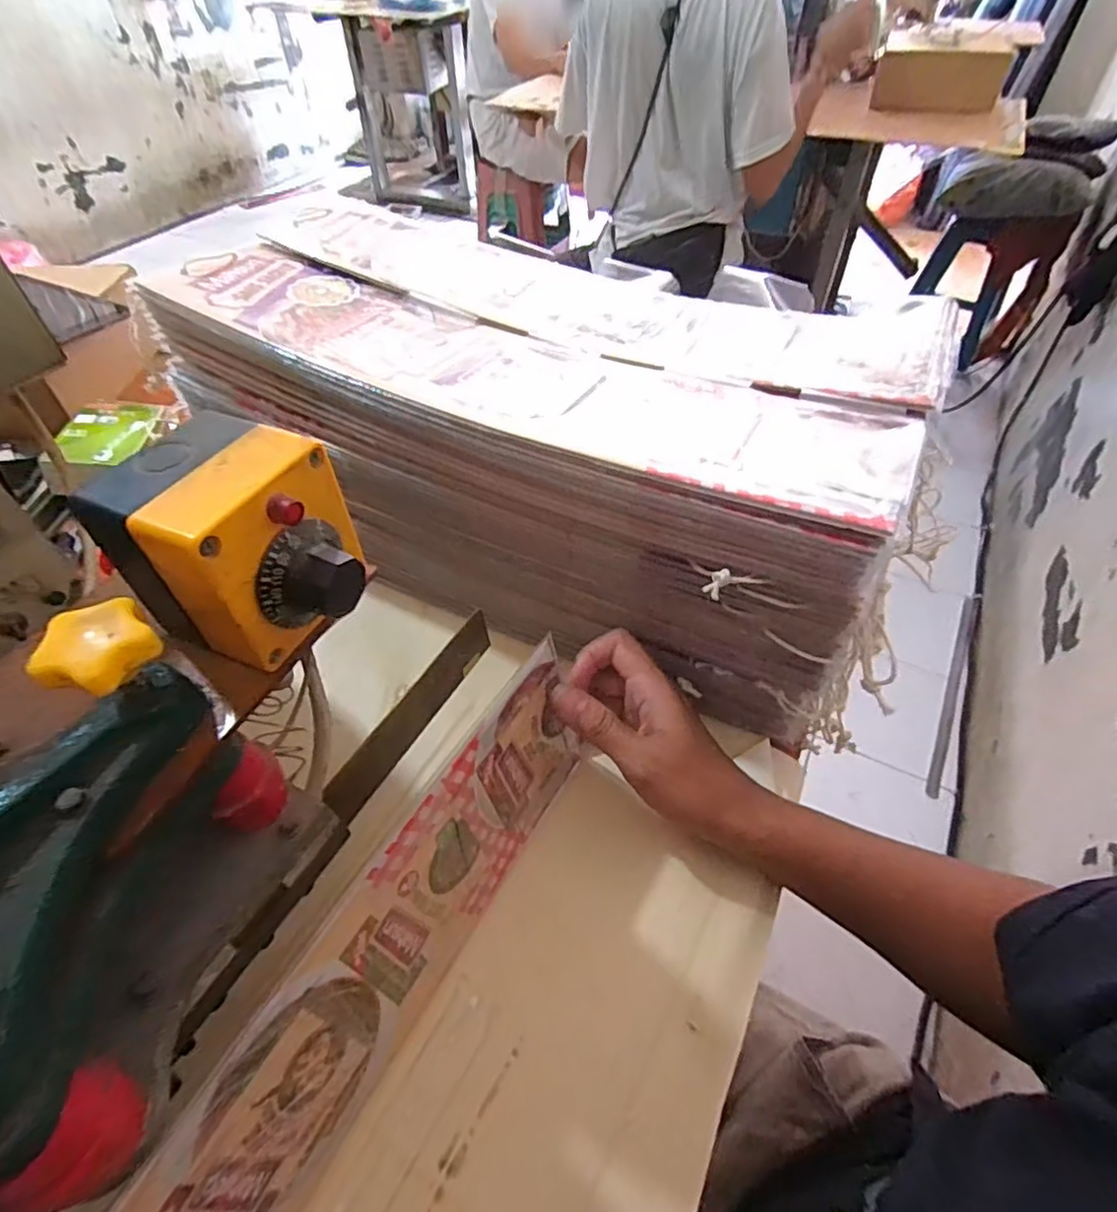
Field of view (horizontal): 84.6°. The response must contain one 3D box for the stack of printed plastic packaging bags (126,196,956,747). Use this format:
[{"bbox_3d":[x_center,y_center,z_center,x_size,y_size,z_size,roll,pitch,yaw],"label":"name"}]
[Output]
[{"bbox_3d":[-0.015,-0.146,0.509,0.560,0.183,0.242,23,53,19],"label":"stack of printed plastic packaging bags"}]

